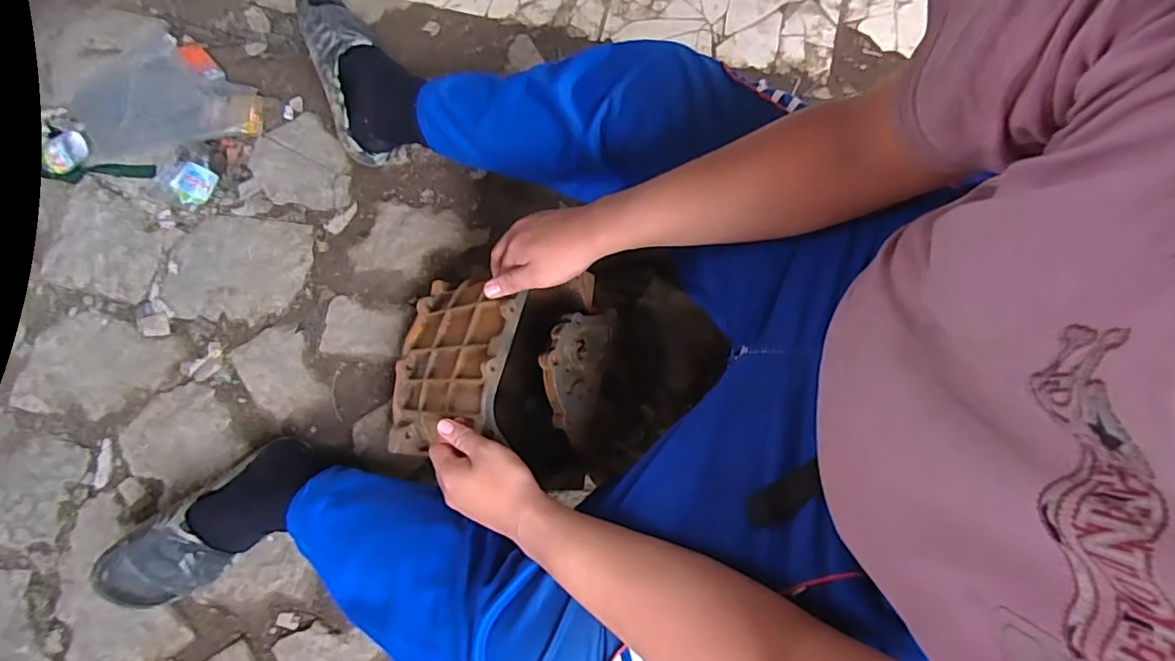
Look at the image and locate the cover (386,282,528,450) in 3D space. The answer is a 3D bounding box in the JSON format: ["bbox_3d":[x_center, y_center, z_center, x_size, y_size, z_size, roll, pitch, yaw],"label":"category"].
[{"bbox_3d":[-0.161,0.036,0.705,0.043,0.229,0.226,27,65,-39],"label":"cover"}]

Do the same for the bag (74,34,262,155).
[{"bbox_3d":[-0.714,-0.405,0.962,0.291,0.024,0.189,-8,80,-2],"label":"bag"}]

